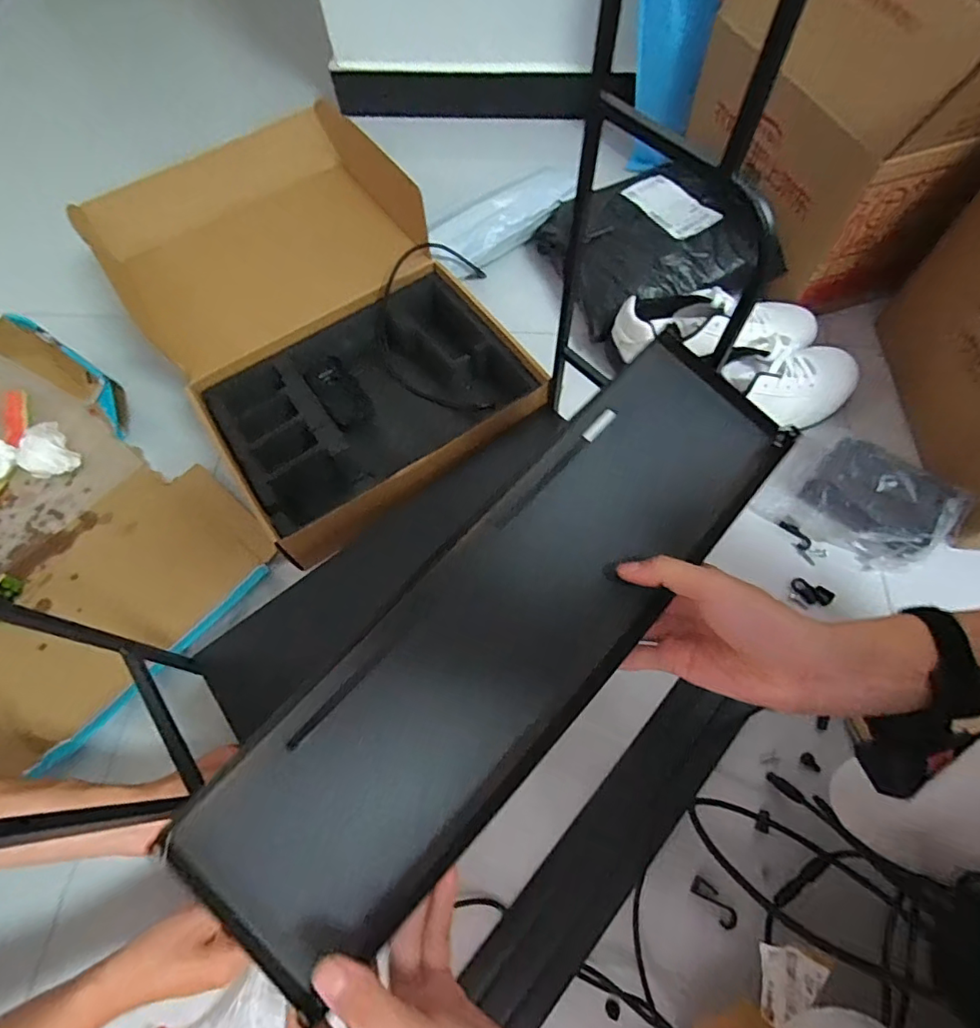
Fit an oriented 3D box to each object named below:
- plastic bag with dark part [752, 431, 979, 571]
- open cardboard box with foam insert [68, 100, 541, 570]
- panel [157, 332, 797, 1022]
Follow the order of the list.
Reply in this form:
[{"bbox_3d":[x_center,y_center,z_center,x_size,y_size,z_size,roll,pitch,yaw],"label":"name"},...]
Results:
[{"bbox_3d":[0.413,-0.019,0.603,0.171,0.057,0.134,36,72,17],"label":"plastic bag with dark part"},{"bbox_3d":[-0.226,-0.258,0.698,0.383,0.132,0.567,-34,68,-13],"label":"open cardboard box with foam insert"},{"bbox_3d":[0.023,0.065,0.361,0.130,0.030,0.477,40,74,19],"label":"panel"}]

